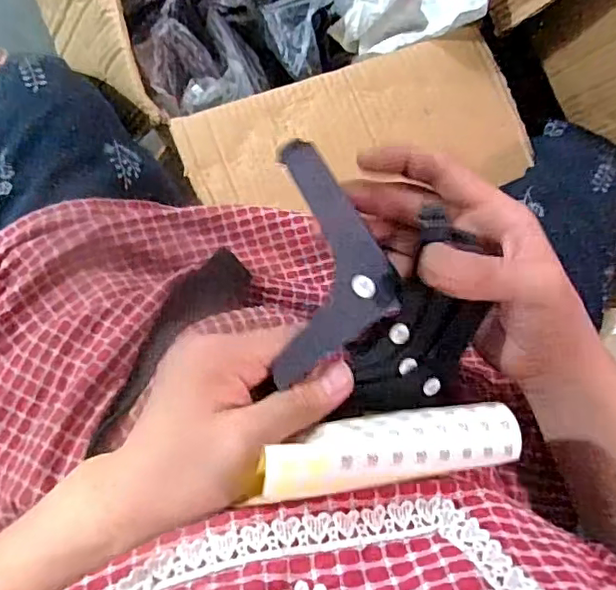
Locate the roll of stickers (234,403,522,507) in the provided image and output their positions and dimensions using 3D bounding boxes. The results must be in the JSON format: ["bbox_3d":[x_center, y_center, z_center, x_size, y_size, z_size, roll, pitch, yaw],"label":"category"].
[{"bbox_3d":[0.038,0.065,0.251,0.124,0.021,0.027,-3,93,-25],"label":"roll of stickers"}]

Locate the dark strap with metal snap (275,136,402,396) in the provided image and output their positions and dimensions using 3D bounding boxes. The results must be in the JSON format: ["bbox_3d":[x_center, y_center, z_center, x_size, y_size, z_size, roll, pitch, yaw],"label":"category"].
[{"bbox_3d":[0.014,-0.018,0.286,0.062,0.013,0.118,-1,83,-9],"label":"dark strap with metal snap"}]

